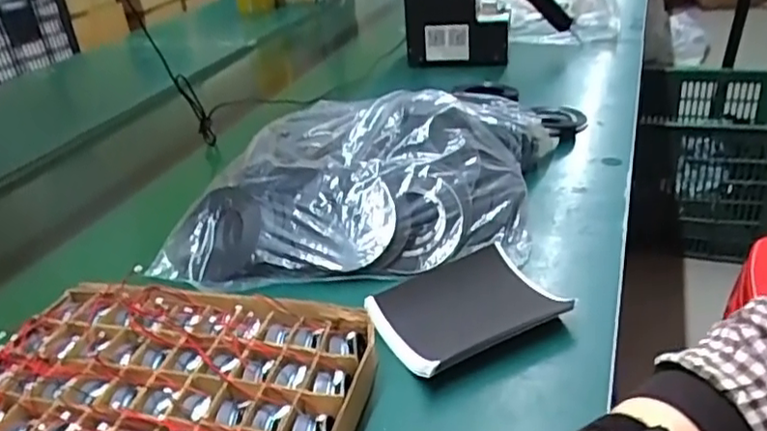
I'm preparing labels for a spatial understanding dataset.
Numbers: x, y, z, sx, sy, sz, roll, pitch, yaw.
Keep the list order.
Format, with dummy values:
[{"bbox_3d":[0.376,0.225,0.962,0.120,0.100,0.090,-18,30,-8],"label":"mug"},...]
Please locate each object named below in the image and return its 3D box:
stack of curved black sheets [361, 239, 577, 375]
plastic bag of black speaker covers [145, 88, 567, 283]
[{"bbox_3d":[0.071,0.078,0.542,0.148,0.026,0.116,-21,32,-25],"label":"stack of curved black sheets"},{"bbox_3d":[-0.012,-0.066,0.738,0.407,0.095,0.354,-2,29,8],"label":"plastic bag of black speaker covers"}]

